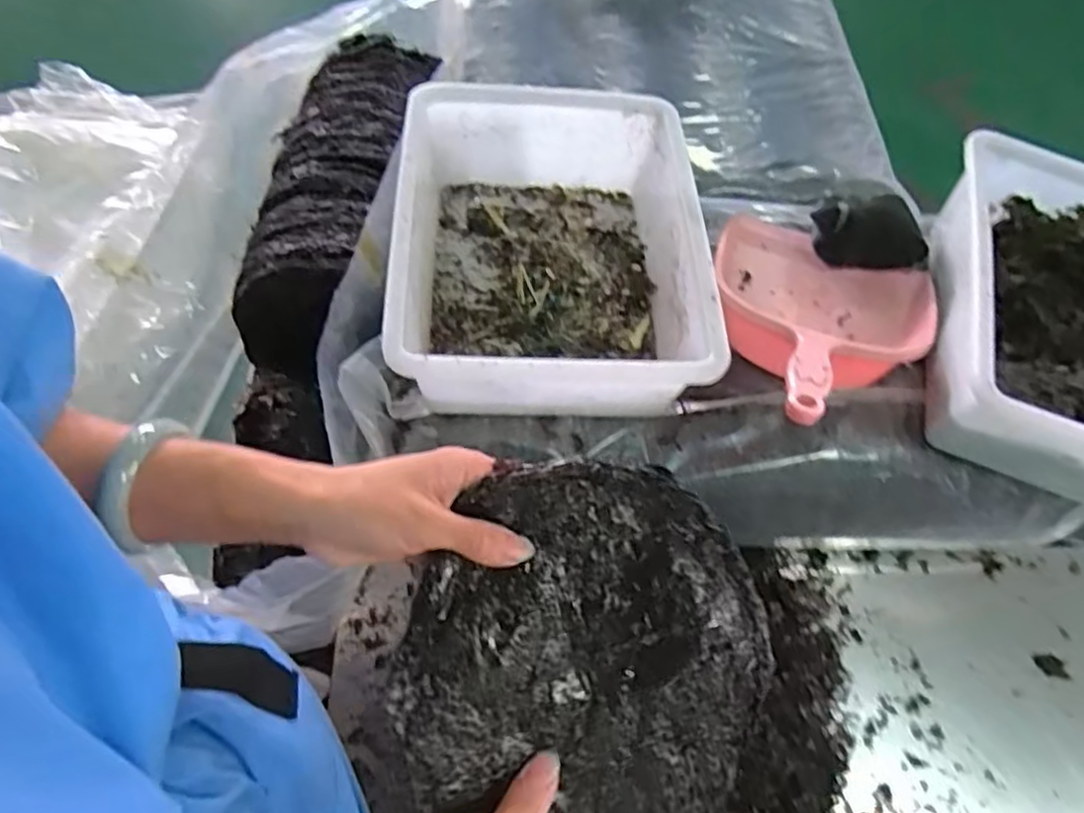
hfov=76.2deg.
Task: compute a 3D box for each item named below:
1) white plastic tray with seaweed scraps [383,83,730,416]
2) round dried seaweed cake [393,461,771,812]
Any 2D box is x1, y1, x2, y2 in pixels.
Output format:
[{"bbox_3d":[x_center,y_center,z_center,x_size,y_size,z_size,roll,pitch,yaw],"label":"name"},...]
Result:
[{"bbox_3d":[0.009,-0.154,0.678,0.276,0.126,0.354,0,64,-3],"label":"white plastic tray with seaweed scraps"},{"bbox_3d":[0.024,0.130,0.369,0.182,0.012,0.192,0,86,-3],"label":"round dried seaweed cake"}]

